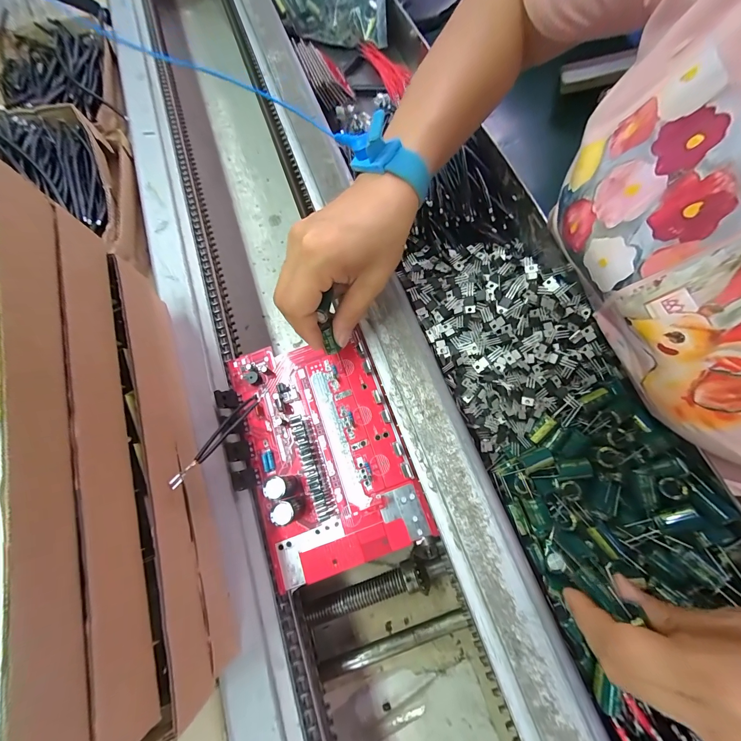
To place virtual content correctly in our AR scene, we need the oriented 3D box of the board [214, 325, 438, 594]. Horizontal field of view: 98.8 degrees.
[{"bbox_3d":[-0.045,0.059,0.263,0.135,0.033,0.192,-21,72,-1],"label":"board"}]

